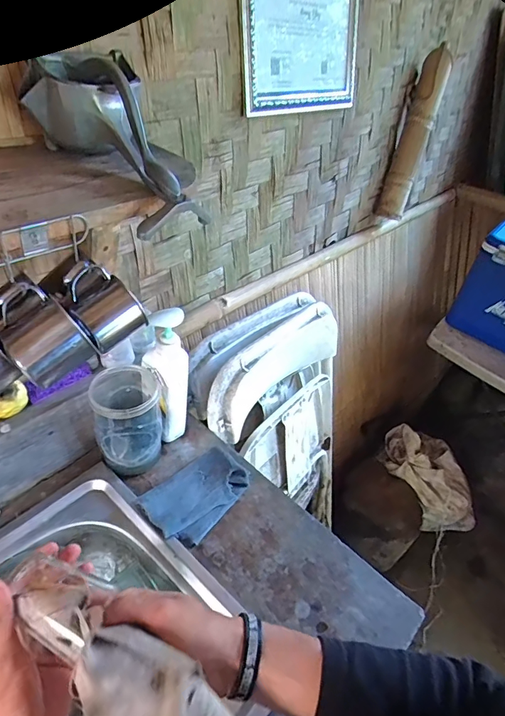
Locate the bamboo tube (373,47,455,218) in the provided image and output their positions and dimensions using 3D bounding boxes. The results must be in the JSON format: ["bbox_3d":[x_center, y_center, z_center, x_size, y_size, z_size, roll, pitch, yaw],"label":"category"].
[{"bbox_3d":[0.435,-0.592,1.171,0.071,0.407,0.074,21,16,17],"label":"bamboo tube"}]

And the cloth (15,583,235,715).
[{"bbox_3d":[-0.073,0.239,0.295,0.229,0.063,0.071,38,47,8],"label":"cloth"}]

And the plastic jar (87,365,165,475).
[{"bbox_3d":[-0.191,0.092,0.675,0.097,0.149,0.116,-7,42,-14],"label":"plastic jar"}]

